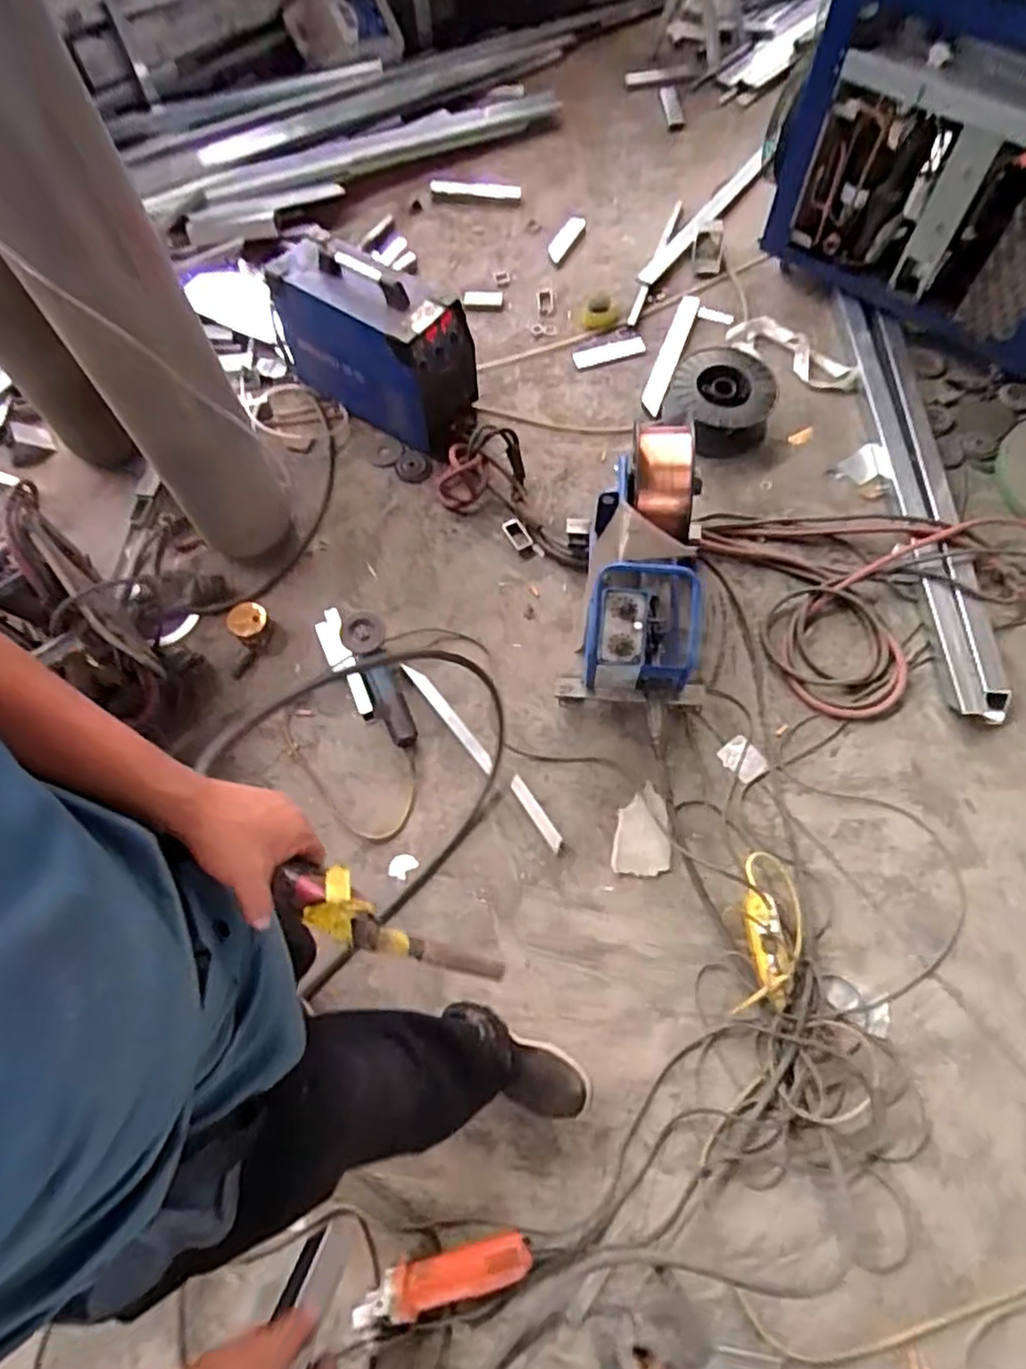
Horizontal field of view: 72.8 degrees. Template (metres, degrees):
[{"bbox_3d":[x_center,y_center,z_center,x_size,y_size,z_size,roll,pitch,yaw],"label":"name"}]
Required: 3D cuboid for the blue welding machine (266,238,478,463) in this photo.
[{"bbox_3d":[-0.311,-0.784,1.615,0.538,0.341,0.176,36,71,16],"label":"blue welding machine"}]

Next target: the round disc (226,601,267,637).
[{"bbox_3d":[-0.576,-0.140,1.502,0.092,0.025,0.071,-7,99,10],"label":"round disc"}]

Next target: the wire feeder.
[{"bbox_3d":[0.257,-0.195,1.352,0.302,0.371,0.464,5,66,4],"label":"wire feeder"}]

